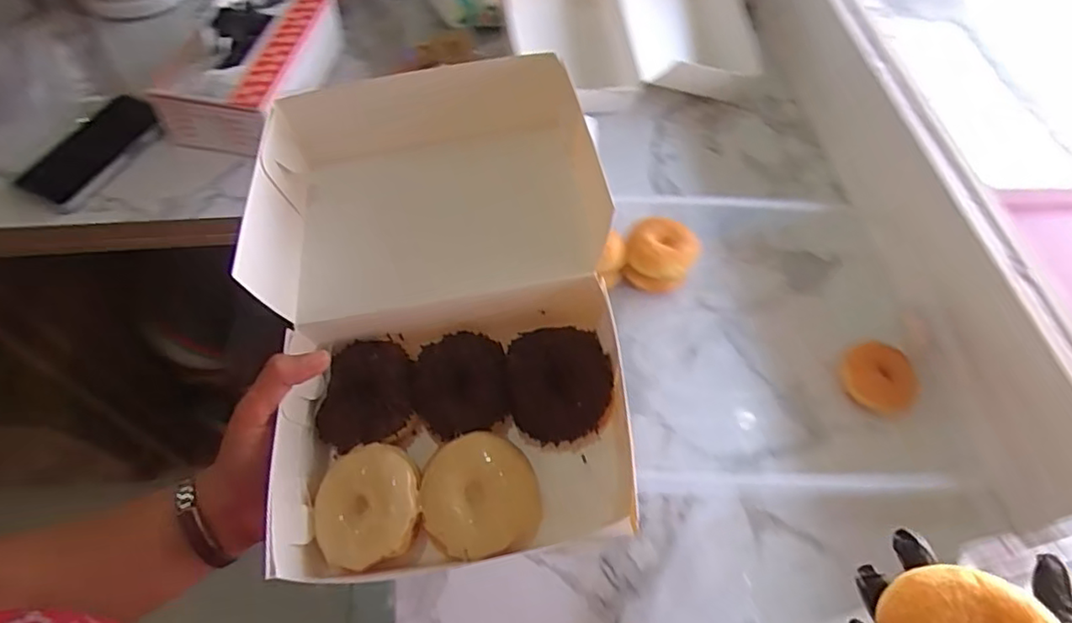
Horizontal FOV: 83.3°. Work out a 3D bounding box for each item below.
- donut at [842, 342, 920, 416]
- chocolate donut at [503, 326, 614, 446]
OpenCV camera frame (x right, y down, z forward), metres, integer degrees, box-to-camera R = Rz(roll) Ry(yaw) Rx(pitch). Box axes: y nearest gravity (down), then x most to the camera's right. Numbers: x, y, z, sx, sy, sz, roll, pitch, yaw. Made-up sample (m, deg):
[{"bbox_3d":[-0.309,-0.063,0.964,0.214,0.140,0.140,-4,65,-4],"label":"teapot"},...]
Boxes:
[{"bbox_3d":[0.317,0.062,0.559,0.056,0.022,0.069,-1,59,0],"label":"donut"},{"bbox_3d":[0.014,0.045,0.374,0.063,0.022,0.065,-10,59,-6],"label":"chocolate donut"}]

